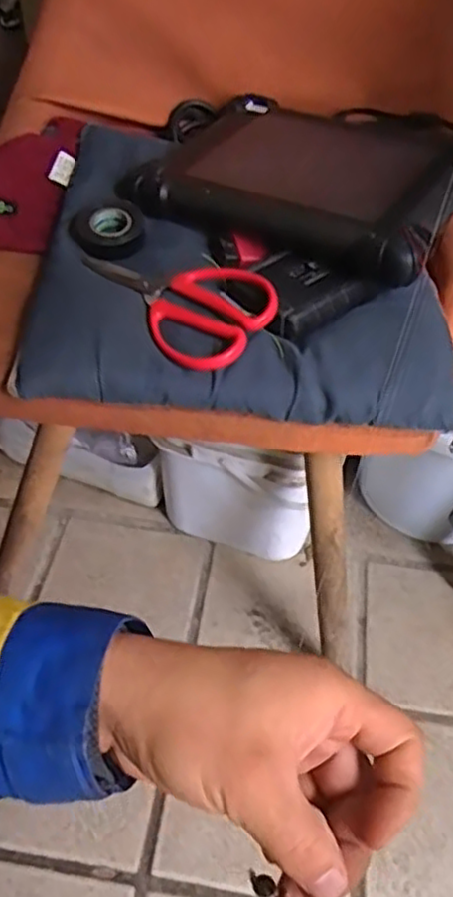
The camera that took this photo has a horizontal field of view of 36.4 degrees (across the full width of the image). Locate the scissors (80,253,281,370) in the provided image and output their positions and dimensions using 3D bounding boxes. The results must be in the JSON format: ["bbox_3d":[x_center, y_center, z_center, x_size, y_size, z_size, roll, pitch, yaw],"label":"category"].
[{"bbox_3d":[-0.050,-0.113,0.576,0.178,0.025,0.106,11,58,17],"label":"scissors"}]

